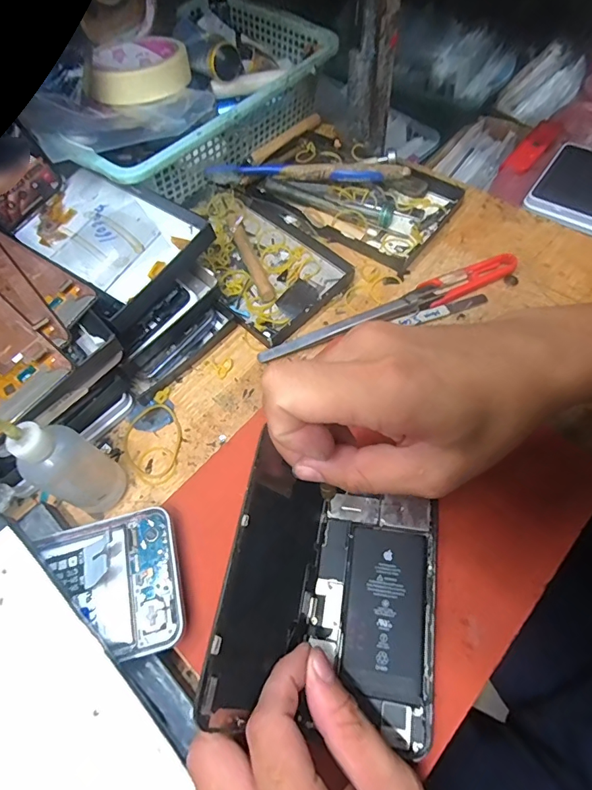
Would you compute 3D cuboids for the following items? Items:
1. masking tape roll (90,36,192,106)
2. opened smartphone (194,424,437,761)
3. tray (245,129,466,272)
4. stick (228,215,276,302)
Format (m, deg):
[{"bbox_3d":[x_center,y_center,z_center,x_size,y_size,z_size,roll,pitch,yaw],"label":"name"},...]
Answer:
[{"bbox_3d":[-0.140,-0.299,0.402,0.083,0.019,0.093,-11,62,-2],"label":"masking tape roll"},{"bbox_3d":[0.022,0.101,0.230,0.106,0.059,0.122,8,62,8],"label":"opened smartphone"},{"bbox_3d":[0.051,-0.192,0.413,0.175,0.030,0.109,32,68,19],"label":"tray"},{"bbox_3d":[-0.041,-0.122,0.387,0.014,0.012,0.103,-21,62,-7],"label":"stick"}]

